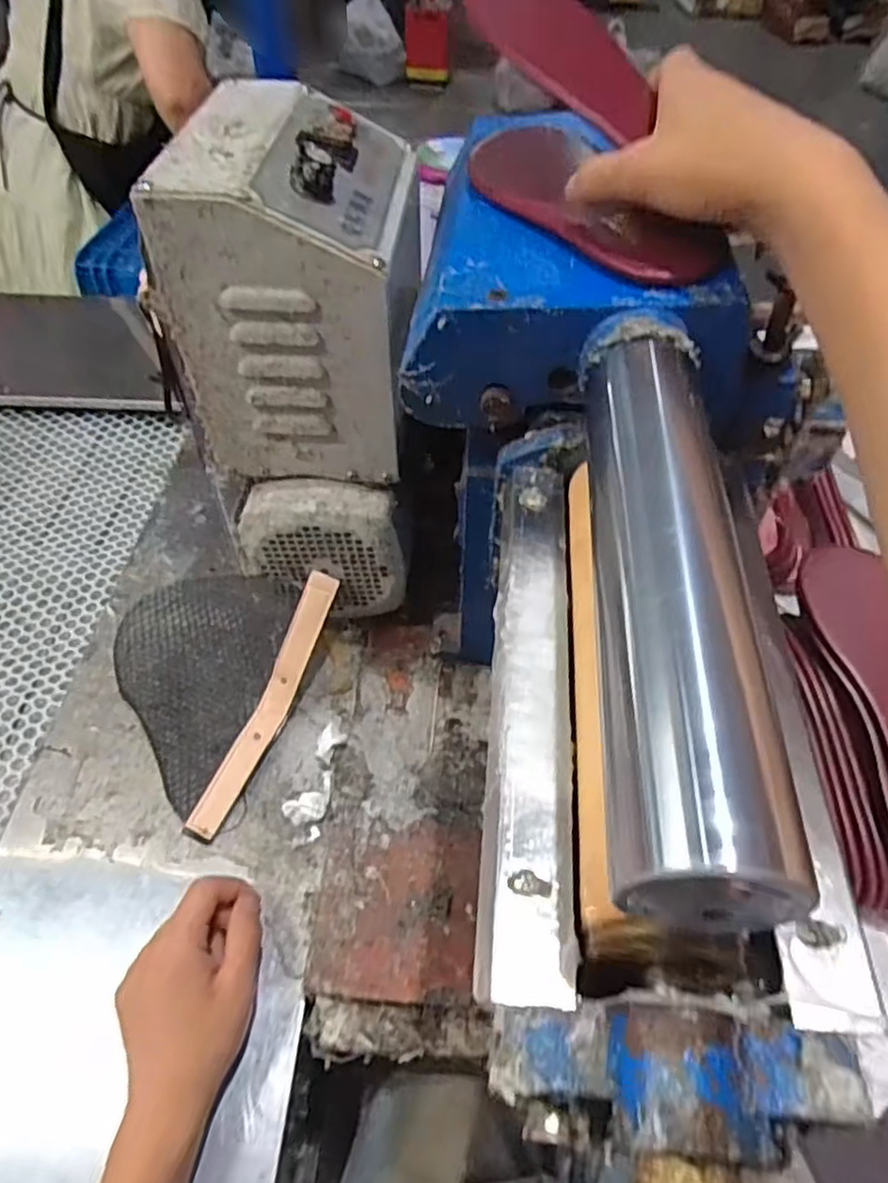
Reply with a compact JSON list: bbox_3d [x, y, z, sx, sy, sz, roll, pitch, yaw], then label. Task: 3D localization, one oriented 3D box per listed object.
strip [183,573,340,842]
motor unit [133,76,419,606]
[{"bbox_3d":[-0.140,0.090,0.557,0.026,0.035,0.219,22,81,17],"label":"strip"},{"bbox_3d":[-0.095,-0.172,0.529,0.141,0.302,0.206,5,51,3],"label":"motor unit"}]

